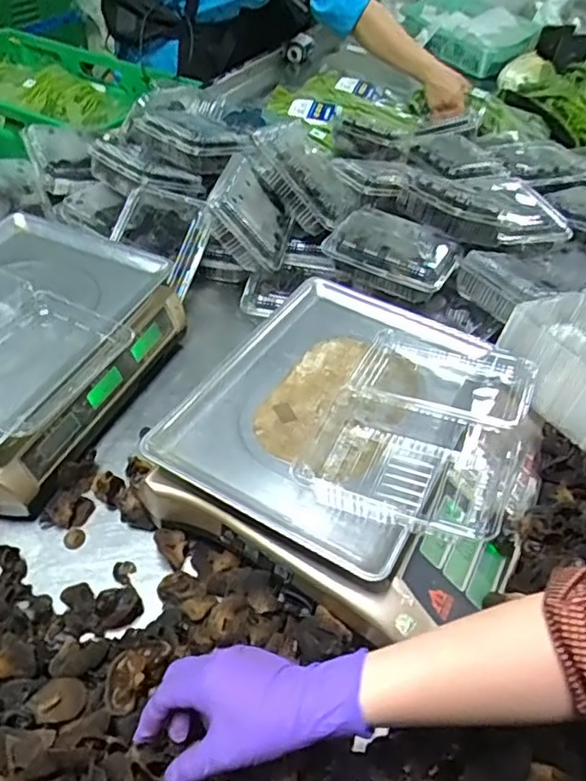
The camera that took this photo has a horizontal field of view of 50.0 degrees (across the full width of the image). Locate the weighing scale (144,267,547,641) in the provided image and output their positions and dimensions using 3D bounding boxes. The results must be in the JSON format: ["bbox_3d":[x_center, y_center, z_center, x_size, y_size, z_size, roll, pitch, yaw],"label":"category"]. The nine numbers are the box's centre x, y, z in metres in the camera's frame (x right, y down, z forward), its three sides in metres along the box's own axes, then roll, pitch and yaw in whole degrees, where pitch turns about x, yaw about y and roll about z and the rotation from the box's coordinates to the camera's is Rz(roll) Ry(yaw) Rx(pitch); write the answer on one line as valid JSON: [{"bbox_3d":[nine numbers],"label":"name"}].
[{"bbox_3d":[0.079,0.049,0.655,0.349,0.109,0.342,24,48,16],"label":"weighing scale"}]

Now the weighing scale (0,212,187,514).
[{"bbox_3d":[-0.335,-0.068,0.740,0.345,0.105,0.345,19,46,11],"label":"weighing scale"}]

